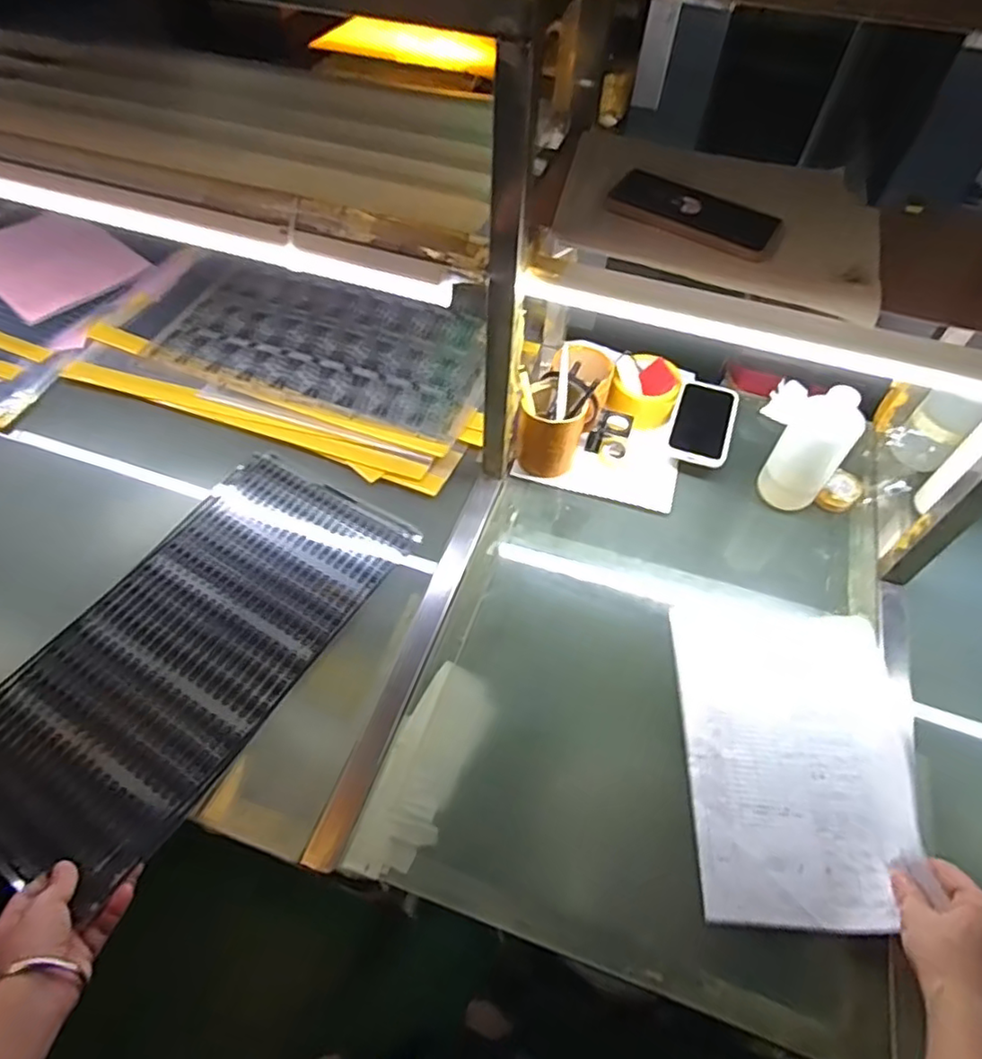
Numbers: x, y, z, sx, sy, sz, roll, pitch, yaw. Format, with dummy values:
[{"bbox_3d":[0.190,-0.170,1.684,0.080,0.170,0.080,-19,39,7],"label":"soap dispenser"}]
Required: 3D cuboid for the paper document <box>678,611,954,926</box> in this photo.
[{"bbox_3d":[0.307,0.215,0.621,0.215,0.037,0.311,3,55,3],"label":"paper document"}]

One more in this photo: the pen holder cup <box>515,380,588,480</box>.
[{"bbox_3d":[0.077,-0.125,0.797,0.077,0.109,0.074,1,55,-2],"label":"pen holder cup"}]

